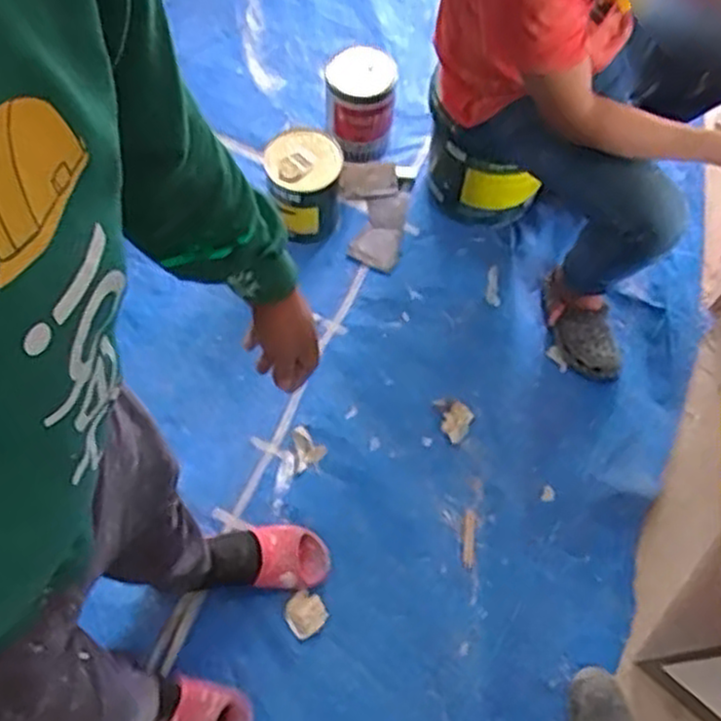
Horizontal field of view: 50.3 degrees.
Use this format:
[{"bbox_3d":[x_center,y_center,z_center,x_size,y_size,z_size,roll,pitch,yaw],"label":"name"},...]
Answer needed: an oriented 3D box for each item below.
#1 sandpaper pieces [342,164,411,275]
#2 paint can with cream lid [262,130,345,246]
[{"bbox_3d":[0.039,-0.343,1.793,0.154,0.036,0.293,-4,65,-4],"label":"sandpaper pieces"},{"bbox_3d":[-0.124,-0.384,1.715,0.157,0.202,0.166,1,65,-2],"label":"paint can with cream lid"}]

